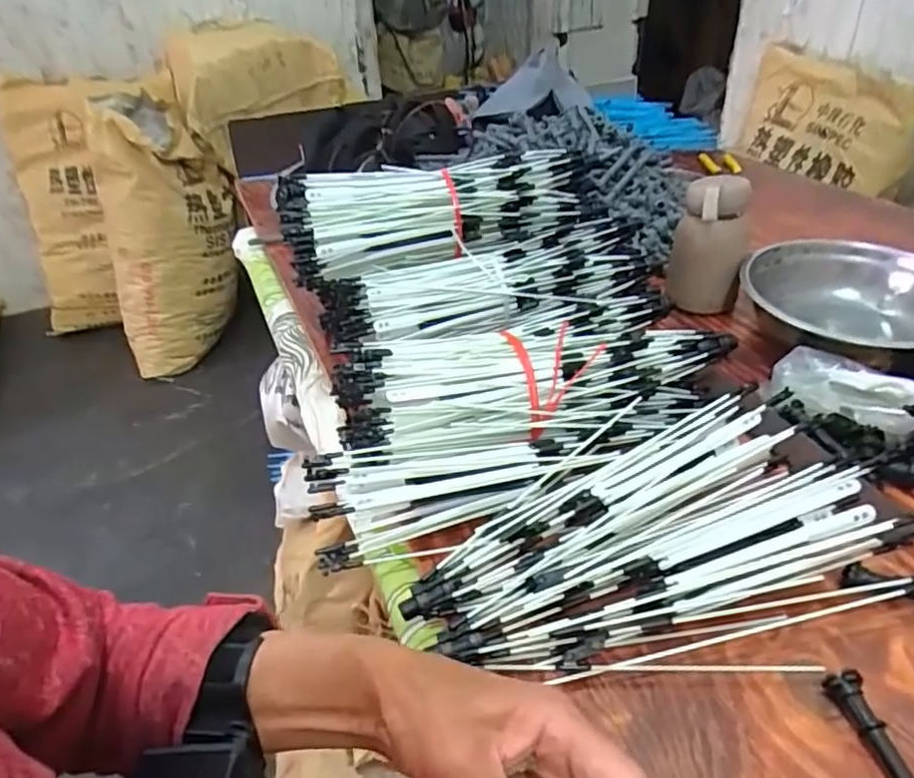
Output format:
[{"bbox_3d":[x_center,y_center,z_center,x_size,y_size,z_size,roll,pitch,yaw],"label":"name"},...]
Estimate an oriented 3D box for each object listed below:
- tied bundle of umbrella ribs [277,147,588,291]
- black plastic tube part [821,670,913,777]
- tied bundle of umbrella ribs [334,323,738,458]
[{"bbox_3d":[-0.020,-0.182,0.654,0.307,0.080,0.091,-9,35,-9],"label":"tied bundle of umbrella ribs"},{"bbox_3d":[0.222,0.191,0.327,0.020,0.018,0.090,-6,34,-5],"label":"black plastic tube part"},{"bbox_3d":[0.063,-0.009,0.537,0.321,0.064,0.123,-5,34,-3],"label":"tied bundle of umbrella ribs"}]

